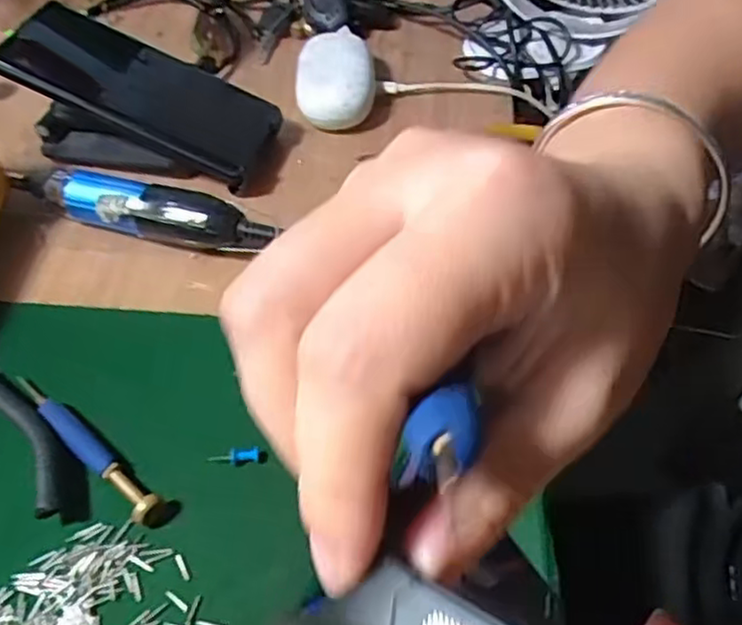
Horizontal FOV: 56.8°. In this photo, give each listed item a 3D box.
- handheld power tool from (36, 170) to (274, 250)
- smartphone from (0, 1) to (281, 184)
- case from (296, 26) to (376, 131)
[{"bbox_3d":[-0.131,-0.056,0.409,0.145,0.036,0.032,13,53,12],"label":"handheld power tool"},{"bbox_3d":[-0.147,-0.144,0.445,0.167,0.017,0.072,24,52,-8],"label":"smartphone"},{"bbox_3d":[-0.025,-0.168,0.501,0.055,0.034,0.084,-1,51,1],"label":"case"}]

